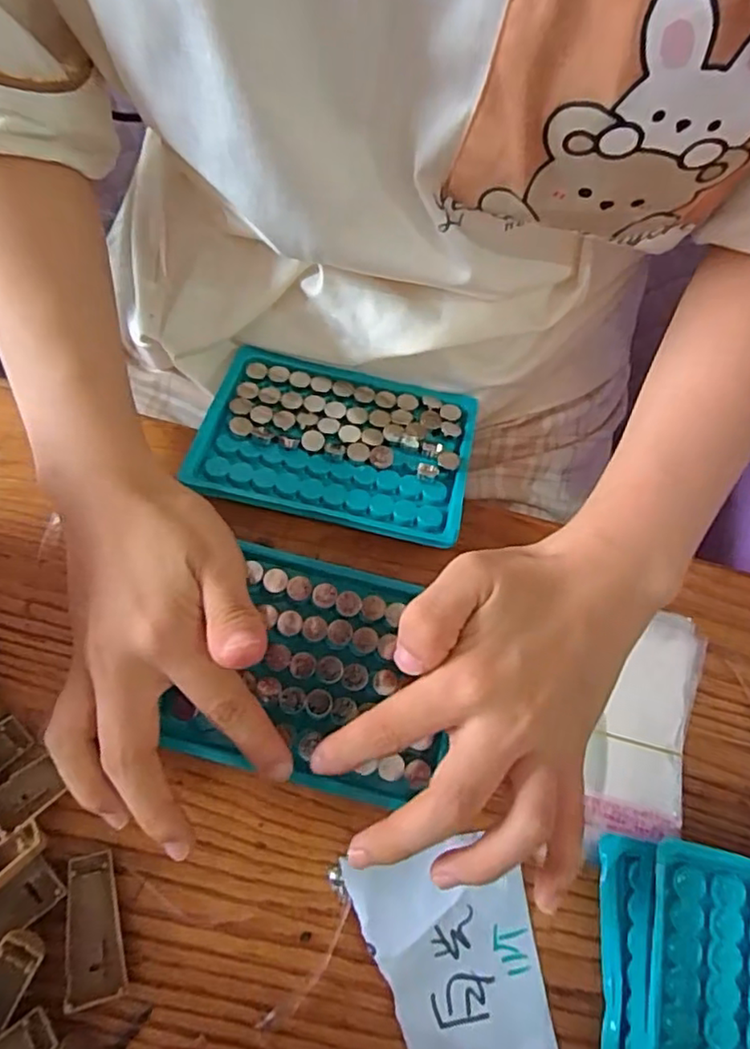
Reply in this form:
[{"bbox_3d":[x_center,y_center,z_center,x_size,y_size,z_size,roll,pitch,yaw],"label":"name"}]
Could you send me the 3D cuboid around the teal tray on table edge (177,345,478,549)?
[{"bbox_3d":[-0.019,-0.043,0.309,0.131,0.011,0.086,13,71,2],"label":"teal tray on table edge"}]

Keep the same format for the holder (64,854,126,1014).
[{"bbox_3d":[-0.109,0.154,0.239,0.021,0.013,0.049,-14,72,-7],"label":"holder"}]

